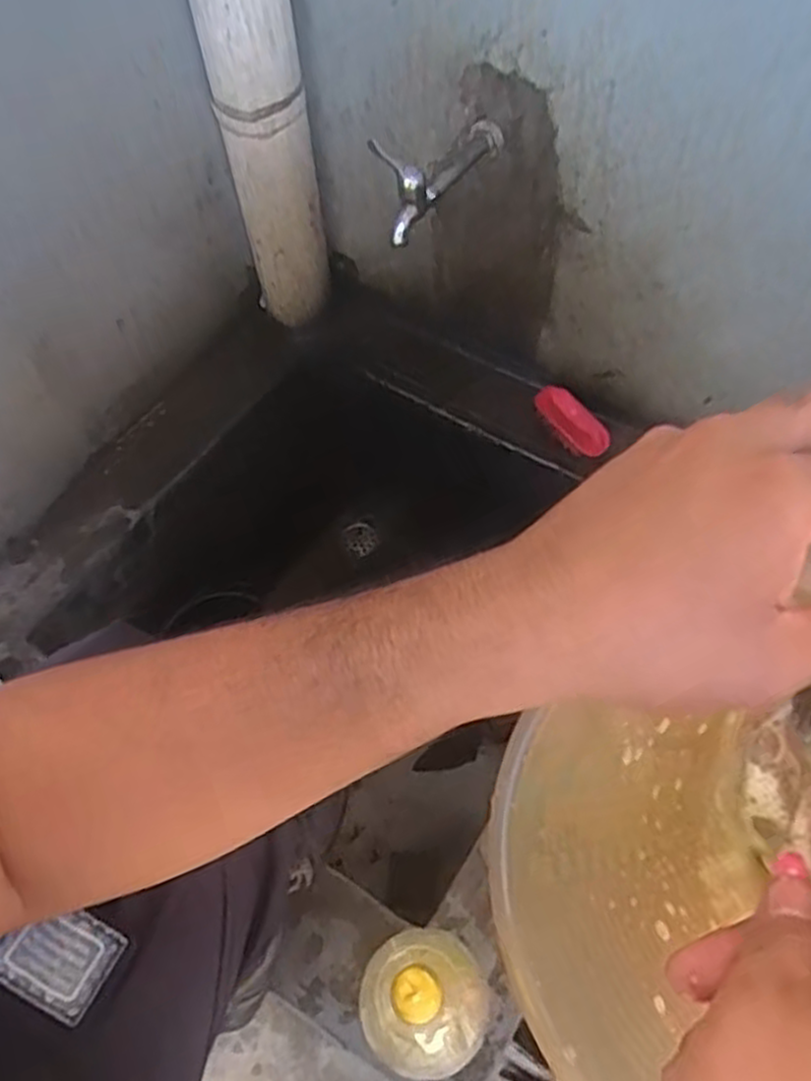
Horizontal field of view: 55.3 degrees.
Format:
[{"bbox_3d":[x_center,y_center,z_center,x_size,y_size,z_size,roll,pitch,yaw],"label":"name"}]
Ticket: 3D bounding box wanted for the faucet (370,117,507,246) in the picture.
[{"bbox_3d":[0.024,-0.421,0.861,0.072,0.076,0.218,29,65,17],"label":"faucet"}]

